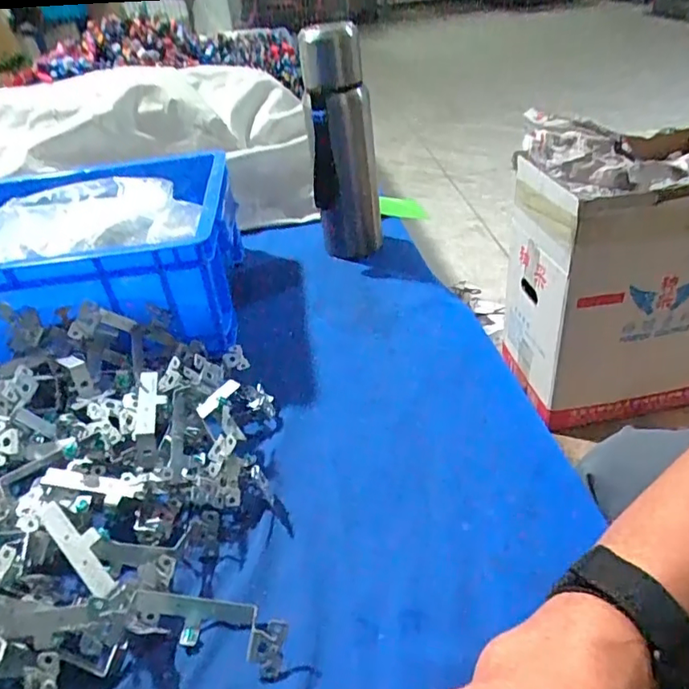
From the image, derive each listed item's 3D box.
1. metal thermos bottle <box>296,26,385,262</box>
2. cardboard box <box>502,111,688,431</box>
[{"bbox_3d":[0.000,-0.215,0.615,0.074,0.242,0.075,-5,37,1],"label":"metal thermos bottle"},{"bbox_3d":[0.596,-0.130,1.162,0.435,0.539,0.287,-10,37,-5],"label":"cardboard box"}]

